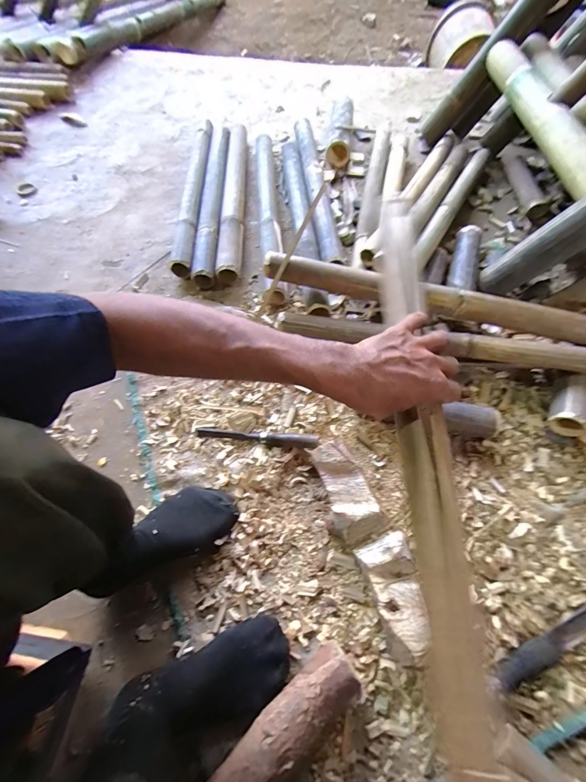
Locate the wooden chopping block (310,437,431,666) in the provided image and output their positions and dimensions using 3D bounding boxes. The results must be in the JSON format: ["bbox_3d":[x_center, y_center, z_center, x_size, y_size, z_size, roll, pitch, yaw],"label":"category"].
[{"bbox_3d":[0.120,0.237,0.532,0.091,0.058,0.320,-25,67,-8],"label":"wooden chopping block"}]

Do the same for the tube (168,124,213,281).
[{"bbox_3d":[-0.274,-0.570,0.937,0.052,0.054,0.643,0,66,3],"label":"tube"}]

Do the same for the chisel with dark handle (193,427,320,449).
[{"bbox_3d":[-0.070,0.087,0.624,0.232,0.022,0.026,4,66,5],"label":"chisel with dark handle"}]

